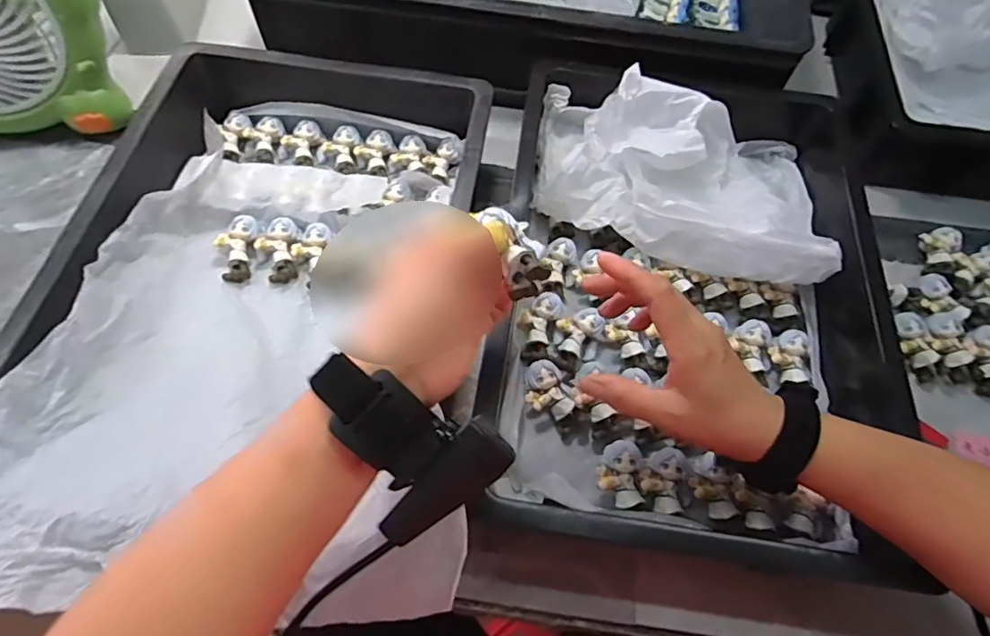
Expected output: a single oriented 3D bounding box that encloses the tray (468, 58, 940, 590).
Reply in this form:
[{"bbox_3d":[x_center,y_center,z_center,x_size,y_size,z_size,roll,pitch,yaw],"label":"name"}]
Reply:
[{"bbox_3d":[0.165,-0.034,0.483,0.303,0.098,0.442,7,63,1],"label":"tray"}]

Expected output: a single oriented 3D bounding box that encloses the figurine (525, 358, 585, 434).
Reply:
[{"bbox_3d":[0.048,0.067,0.458,0.038,0.020,0.064,-29,82,-16],"label":"figurine"}]

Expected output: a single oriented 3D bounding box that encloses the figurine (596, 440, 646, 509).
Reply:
[{"bbox_3d":[0.099,0.123,0.430,0.034,0.018,0.051,5,63,0],"label":"figurine"}]

